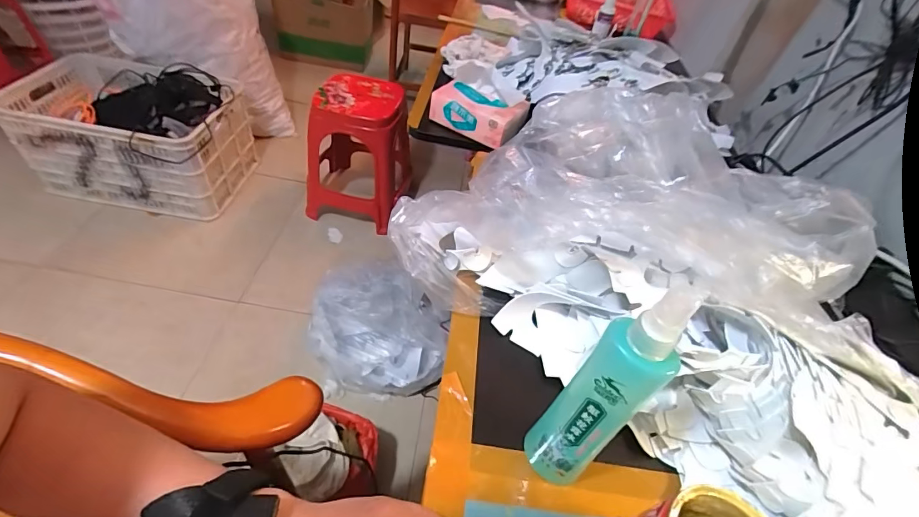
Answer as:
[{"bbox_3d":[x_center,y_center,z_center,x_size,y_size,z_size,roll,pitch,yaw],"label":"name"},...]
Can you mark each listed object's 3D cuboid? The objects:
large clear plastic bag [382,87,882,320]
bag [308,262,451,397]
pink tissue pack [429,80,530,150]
[{"bbox_3d":[0.147,-0.064,0.455,0.386,0.170,0.249,16,46,6],"label":"large clear plastic bag"},{"bbox_3d":[-0.231,0.184,1.252,0.401,0.205,0.359,10,46,-1],"label":"bag"},{"bbox_3d":[0.030,-0.238,0.686,0.139,0.057,0.079,31,49,18],"label":"pink tissue pack"}]

